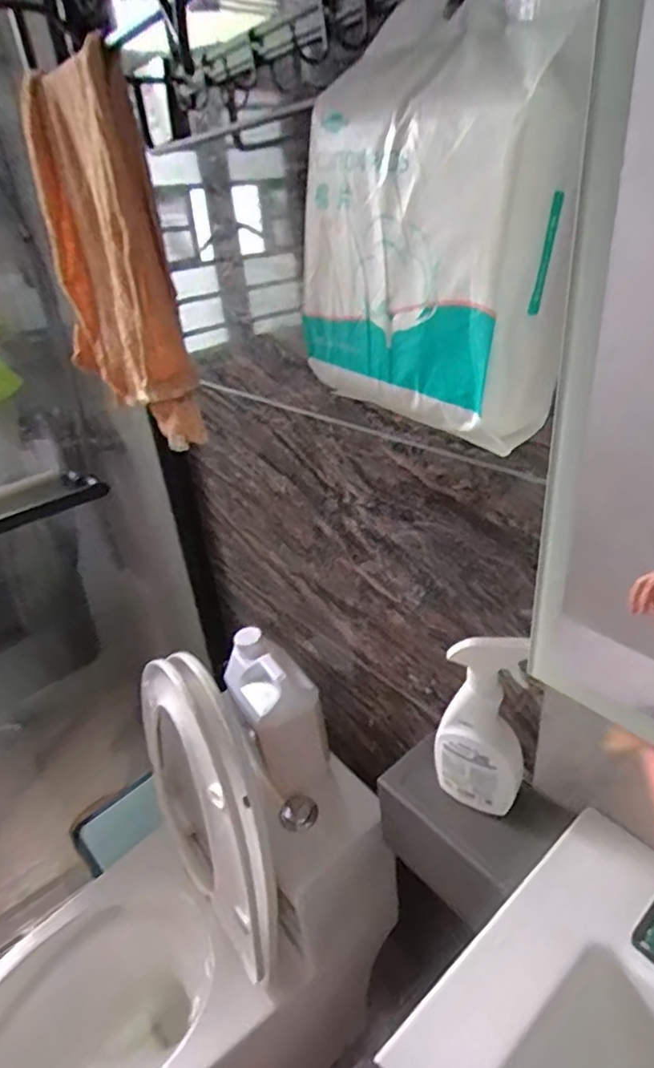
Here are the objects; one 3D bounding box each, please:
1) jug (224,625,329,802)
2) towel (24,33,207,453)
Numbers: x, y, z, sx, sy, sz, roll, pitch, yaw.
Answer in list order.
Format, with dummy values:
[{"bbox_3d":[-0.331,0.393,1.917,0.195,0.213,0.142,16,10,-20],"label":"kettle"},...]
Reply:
[{"bbox_3d":[-0.085,0.282,0.917,0.096,0.246,0.156,-22,33,-24],"label":"jug"},{"bbox_3d":[-0.234,-0.277,0.638,0.110,0.356,0.220,-16,31,-16],"label":"towel"}]

